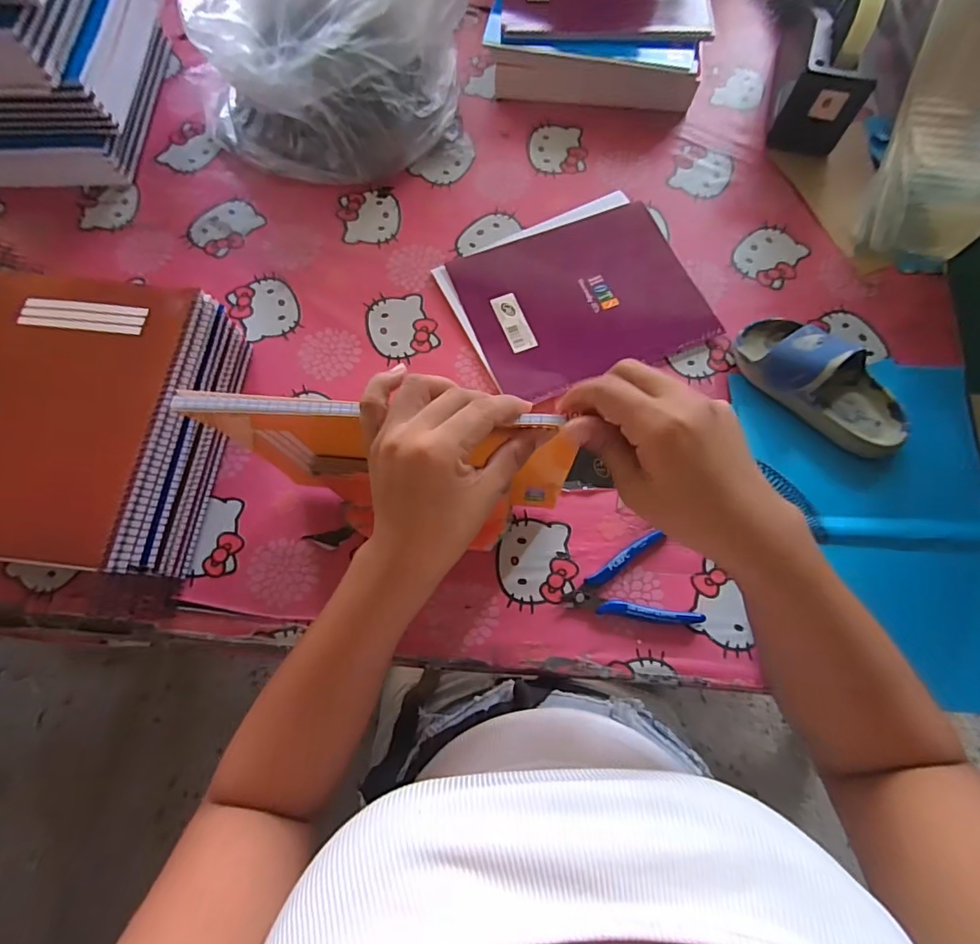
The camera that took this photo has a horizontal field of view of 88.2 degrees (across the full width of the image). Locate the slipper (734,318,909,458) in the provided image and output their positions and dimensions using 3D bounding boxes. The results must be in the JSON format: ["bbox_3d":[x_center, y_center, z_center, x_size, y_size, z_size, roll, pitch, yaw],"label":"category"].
[{"bbox_3d":[0.329,-0.093,0.494,0.089,0.058,0.178,-41,75,-12],"label":"slipper"}]

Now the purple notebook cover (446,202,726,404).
[{"bbox_3d":[0.100,-0.195,0.560,0.248,0.005,0.195,-22,72,-7],"label":"purple notebook cover"}]

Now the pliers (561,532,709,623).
[{"bbox_3d":[0.126,0.113,0.457,0.106,0.013,0.084,-22,72,-7],"label":"pliers"}]

